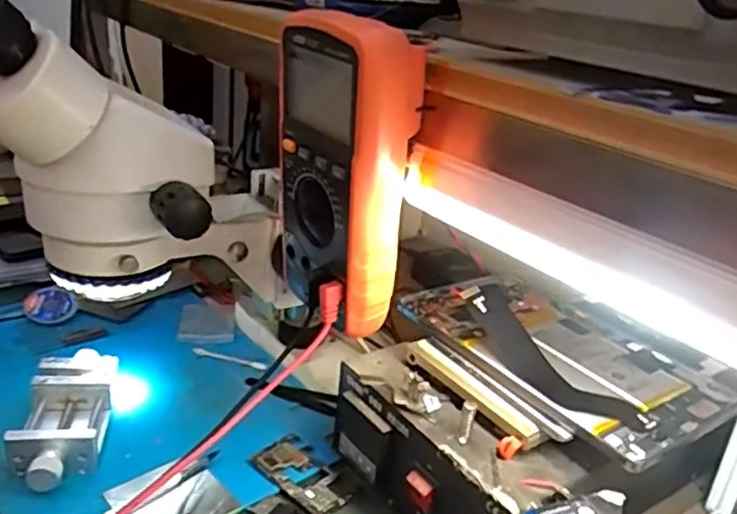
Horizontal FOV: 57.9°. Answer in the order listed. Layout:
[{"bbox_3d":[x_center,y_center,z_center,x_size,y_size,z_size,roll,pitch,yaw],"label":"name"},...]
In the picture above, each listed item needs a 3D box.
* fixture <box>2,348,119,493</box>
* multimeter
[{"bbox_3d":[-0.222,0.117,0.492,0.056,0.034,0.131,-1,24,-14],"label":"fixture"},{"bbox_3d":[-0.014,-0.050,0.391,0.050,0.168,0.081,-10,28,-32],"label":"multimeter"}]

